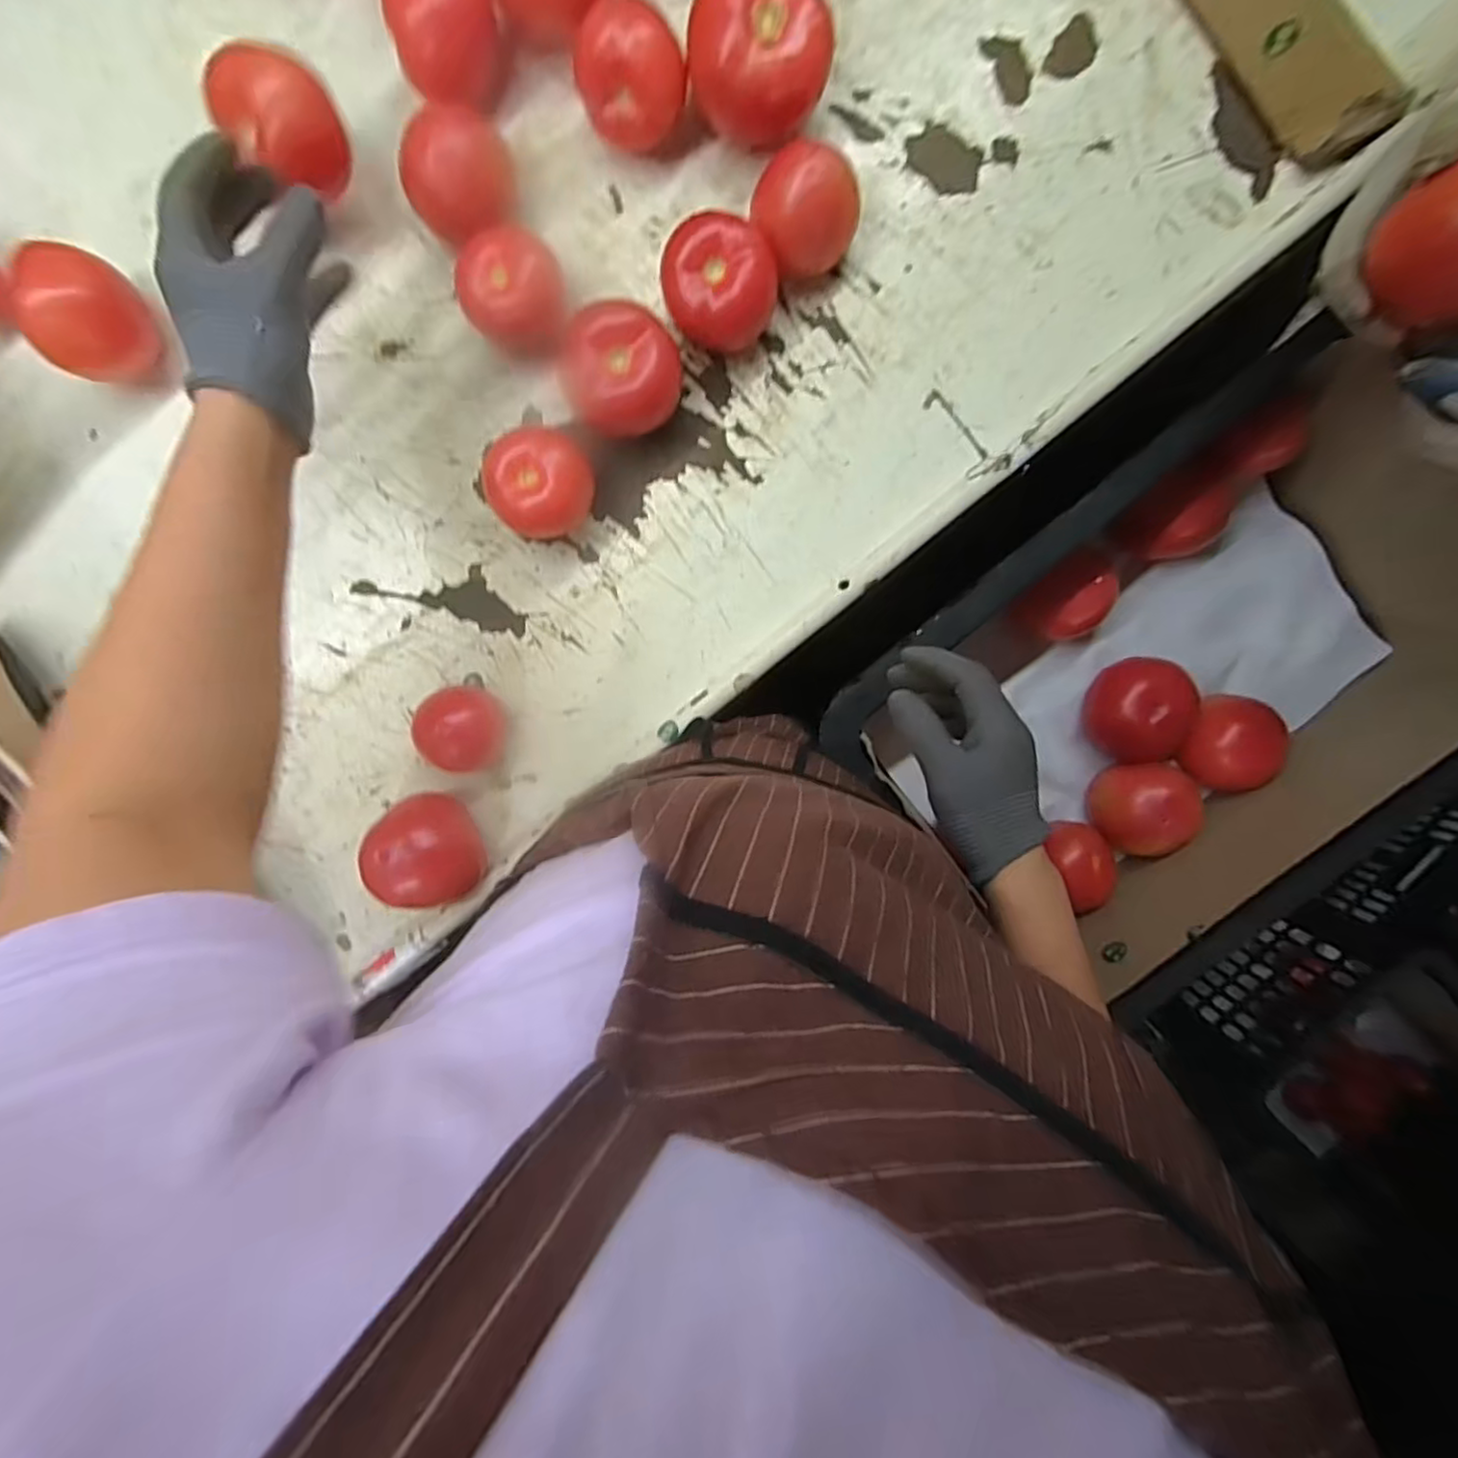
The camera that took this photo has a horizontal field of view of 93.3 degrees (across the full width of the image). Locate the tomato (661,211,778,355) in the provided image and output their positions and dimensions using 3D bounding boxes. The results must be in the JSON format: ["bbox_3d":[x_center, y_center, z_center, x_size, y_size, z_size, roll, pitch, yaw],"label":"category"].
[{"bbox_3d":[-0.007,-0.290,0.457,0.069,0.059,0.070,0,98,0],"label":"tomato"}]

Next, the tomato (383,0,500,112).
[{"bbox_3d":[-0.175,-0.431,0.430,0.061,0.053,0.065,-21,97,3],"label":"tomato"}]

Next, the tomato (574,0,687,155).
[{"bbox_3d":[-0.061,-0.402,0.435,0.064,0.061,0.062,-6,98,1],"label":"tomato"}]

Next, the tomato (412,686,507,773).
[{"bbox_3d":[-0.197,-0.001,0.499,0.060,0.047,0.059,0,98,0],"label":"tomato"}]

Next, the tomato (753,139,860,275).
[{"bbox_3d":[0.049,-0.332,0.447,0.067,0.058,0.061,0,98,0],"label":"tomato"}]

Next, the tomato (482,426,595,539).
[{"bbox_3d":[-0.127,-0.165,0.467,0.065,0.058,0.067,0,98,0],"label":"tomato"}]

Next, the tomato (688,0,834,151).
[{"bbox_3d":[0.024,-0.424,0.432,0.084,0.063,0.093,40,96,-5],"label":"tomato"}]

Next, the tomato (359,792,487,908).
[{"bbox_3d":[-0.218,0.085,0.501,0.066,0.066,0.076,-11,97,2],"label":"tomato"}]

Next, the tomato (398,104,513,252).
[{"bbox_3d":[-0.167,-0.350,0.442,0.075,0.051,0.060,-25,97,3],"label":"tomato"}]

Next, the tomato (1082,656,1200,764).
[{"bbox_3d":[0.356,-0.017,0.598,0.083,0.058,0.090,0,98,0],"label":"tomato"}]

